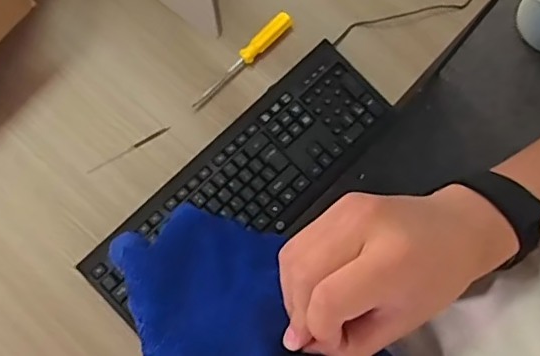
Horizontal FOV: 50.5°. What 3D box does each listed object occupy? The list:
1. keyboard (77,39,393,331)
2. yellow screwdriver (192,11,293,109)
[{"bbox_3d":[-0.038,0.006,0.751,0.441,0.034,0.146,-43,82,-7],"label":"keyboard"},{"bbox_3d":[-0.038,-0.163,0.792,0.024,0.019,0.181,44,82,7],"label":"yellow screwdriver"}]

